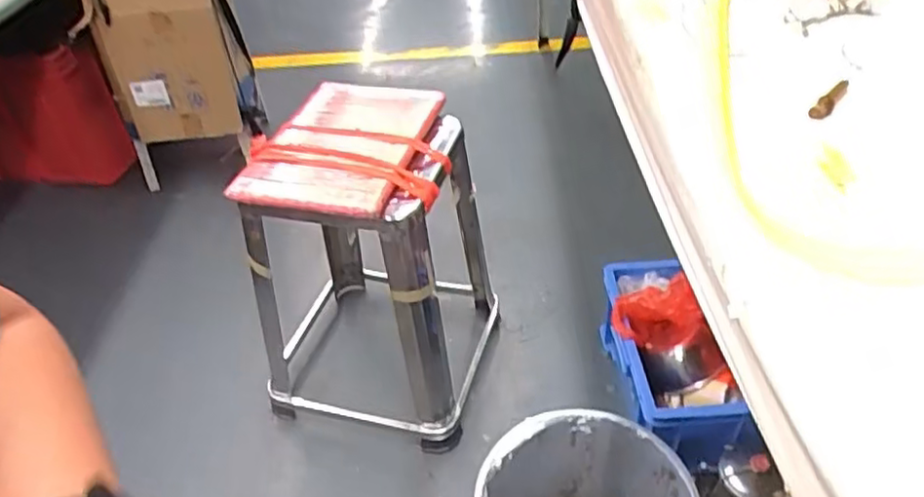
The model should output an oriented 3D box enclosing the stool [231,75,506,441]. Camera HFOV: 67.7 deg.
[{"bbox_3d":[-0.142,0.017,1.211,0.339,0.508,0.367,9,42,16],"label":"stool"}]

